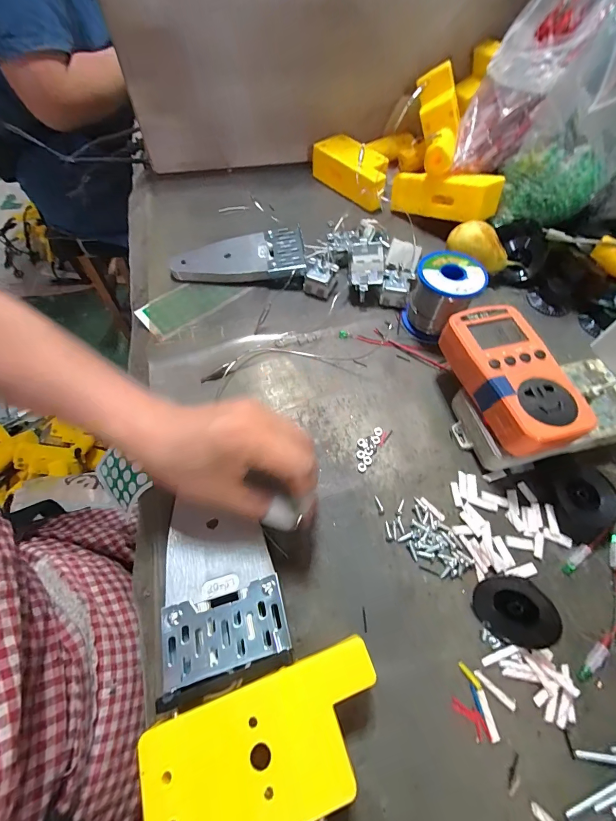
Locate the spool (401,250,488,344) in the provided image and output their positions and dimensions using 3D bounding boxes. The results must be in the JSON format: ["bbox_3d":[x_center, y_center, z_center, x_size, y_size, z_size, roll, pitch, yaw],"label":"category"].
[{"bbox_3d":[0.137,-0.116,0.354,0.061,0.063,0.062,0,60,0],"label":"spool"}]

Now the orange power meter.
[{"bbox_3d":[0.163,-0.028,0.279,0.068,0.033,0.126,-16,62,-9],"label":"orange power meter"}]

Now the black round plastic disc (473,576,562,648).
[{"bbox_3d":[0.136,0.132,0.225,0.048,0.047,0.009,43,28,14],"label":"black round plastic disc"}]

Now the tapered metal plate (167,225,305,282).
[{"bbox_3d":[-0.083,-0.183,0.409,0.153,0.027,0.069,-5,61,-3],"label":"tapered metal plate"}]

